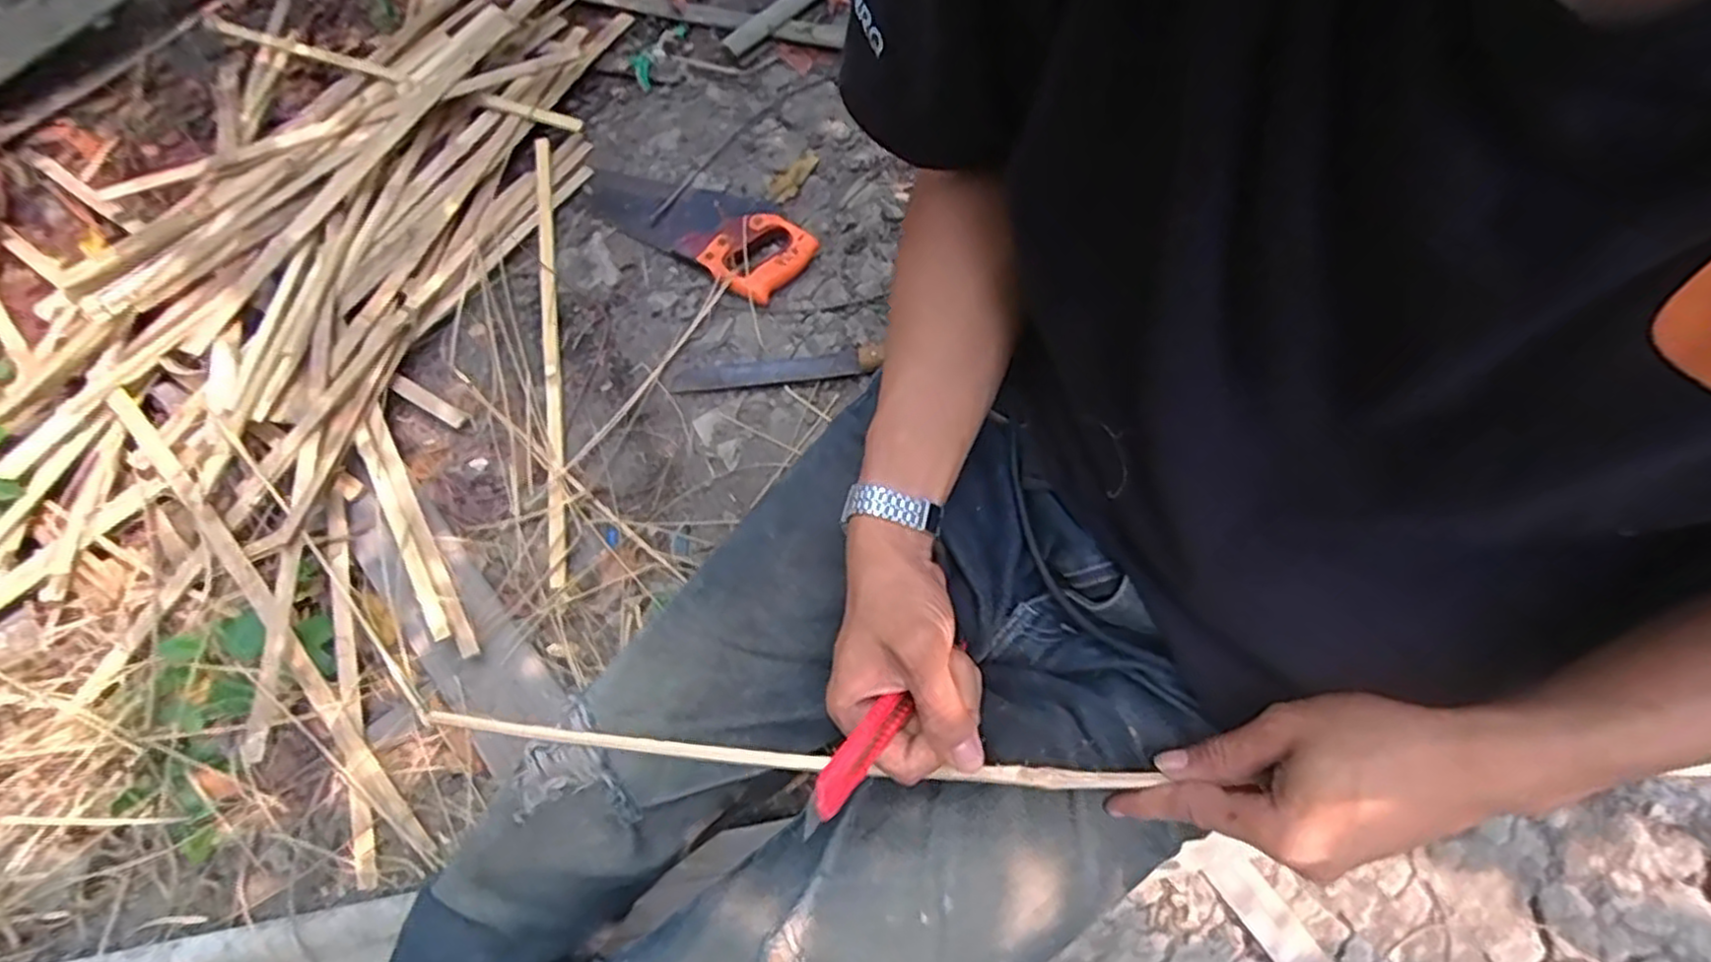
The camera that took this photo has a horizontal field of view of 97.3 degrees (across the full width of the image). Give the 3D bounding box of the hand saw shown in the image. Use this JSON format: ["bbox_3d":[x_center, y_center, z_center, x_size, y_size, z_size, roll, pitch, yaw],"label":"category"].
[{"bbox_3d":[-0.210,-0.337,0.951,0.326,0.025,0.123,32,73,18],"label":"hand saw"}]

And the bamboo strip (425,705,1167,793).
[{"bbox_3d":[-0.050,0.148,0.414,0.401,0.008,0.013,2,66,8],"label":"bamboo strip"}]

